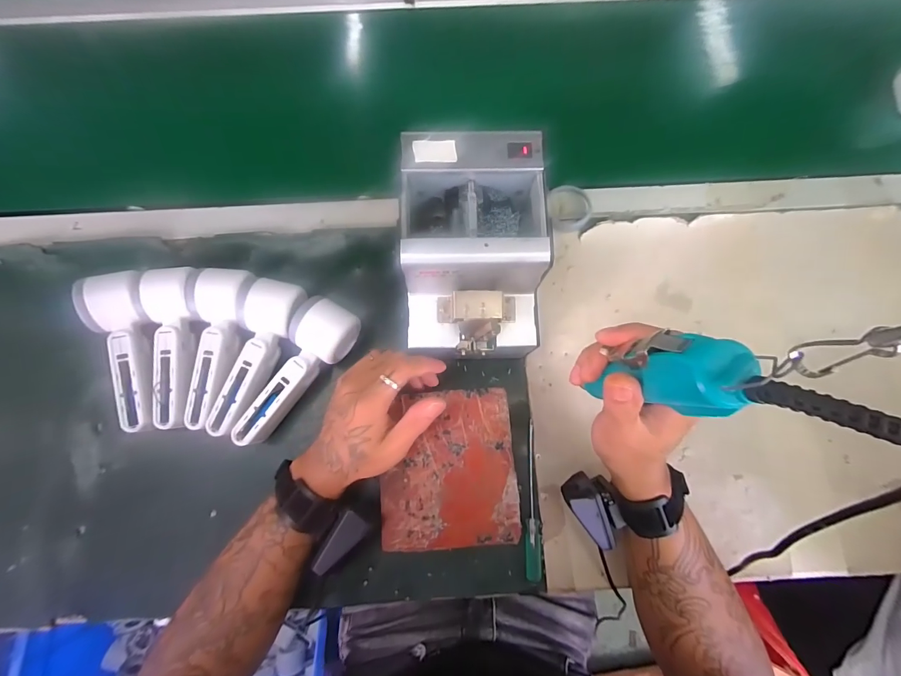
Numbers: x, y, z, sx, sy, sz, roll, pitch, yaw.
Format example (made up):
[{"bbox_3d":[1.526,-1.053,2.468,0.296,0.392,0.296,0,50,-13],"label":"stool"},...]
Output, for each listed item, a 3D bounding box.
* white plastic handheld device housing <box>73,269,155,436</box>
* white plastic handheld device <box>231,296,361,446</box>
[{"bbox_3d":[-0.326,0.015,0.395,0.057,0.060,0.153,-12,77,-3],"label":"white plastic handheld device housing"},{"bbox_3d":[-0.156,0.037,0.402,0.055,0.050,0.160,27,78,6],"label":"white plastic handheld device"}]

